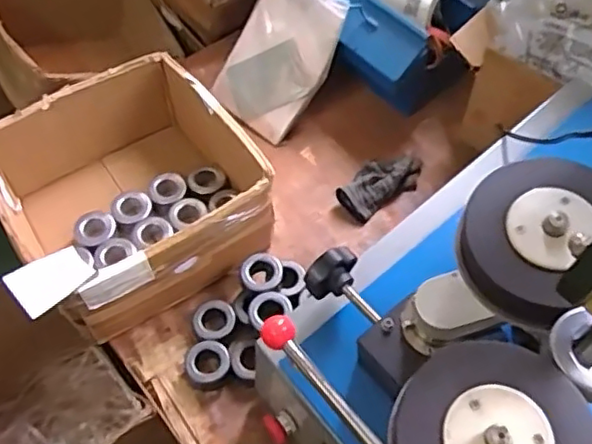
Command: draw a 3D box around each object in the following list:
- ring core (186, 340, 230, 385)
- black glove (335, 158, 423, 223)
[{"bbox_3d":[-0.122,0.201,0.860,0.059,0.043,0.058,0,57,0],"label":"ring core"},{"bbox_3d":[0.144,-0.070,1.038,0.159,0.043,0.082,-33,63,-20],"label":"black glove"}]

